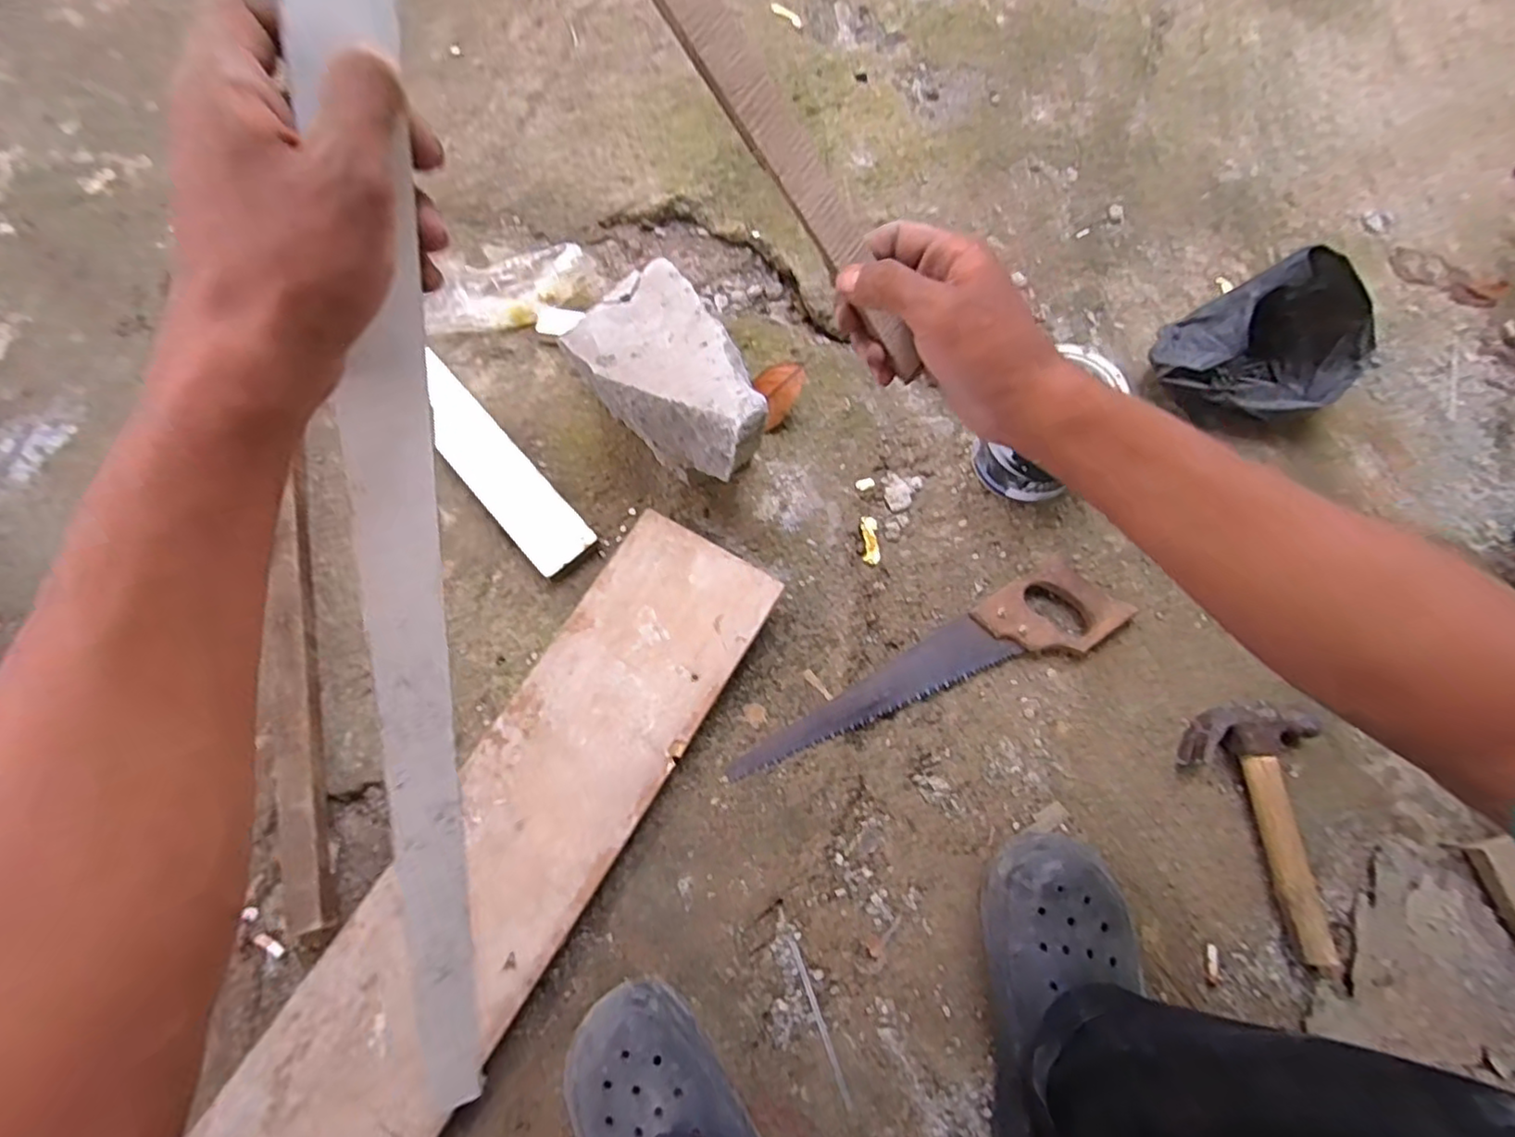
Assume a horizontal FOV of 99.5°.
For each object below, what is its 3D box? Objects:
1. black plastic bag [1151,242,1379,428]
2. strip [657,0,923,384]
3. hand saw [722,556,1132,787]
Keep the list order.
[{"bbox_3d":[0.554,-0.238,0.702,0.156,0.127,0.165,-35,76,-11],"label":"black plastic bag"},{"bbox_3d":[0.018,-0.181,0.289,0.023,0.237,0.009,-47,37,2],"label":"strip"},{"bbox_3d":[0.175,0.113,0.629,0.416,0.030,0.089,-28,75,-9],"label":"hand saw"}]

